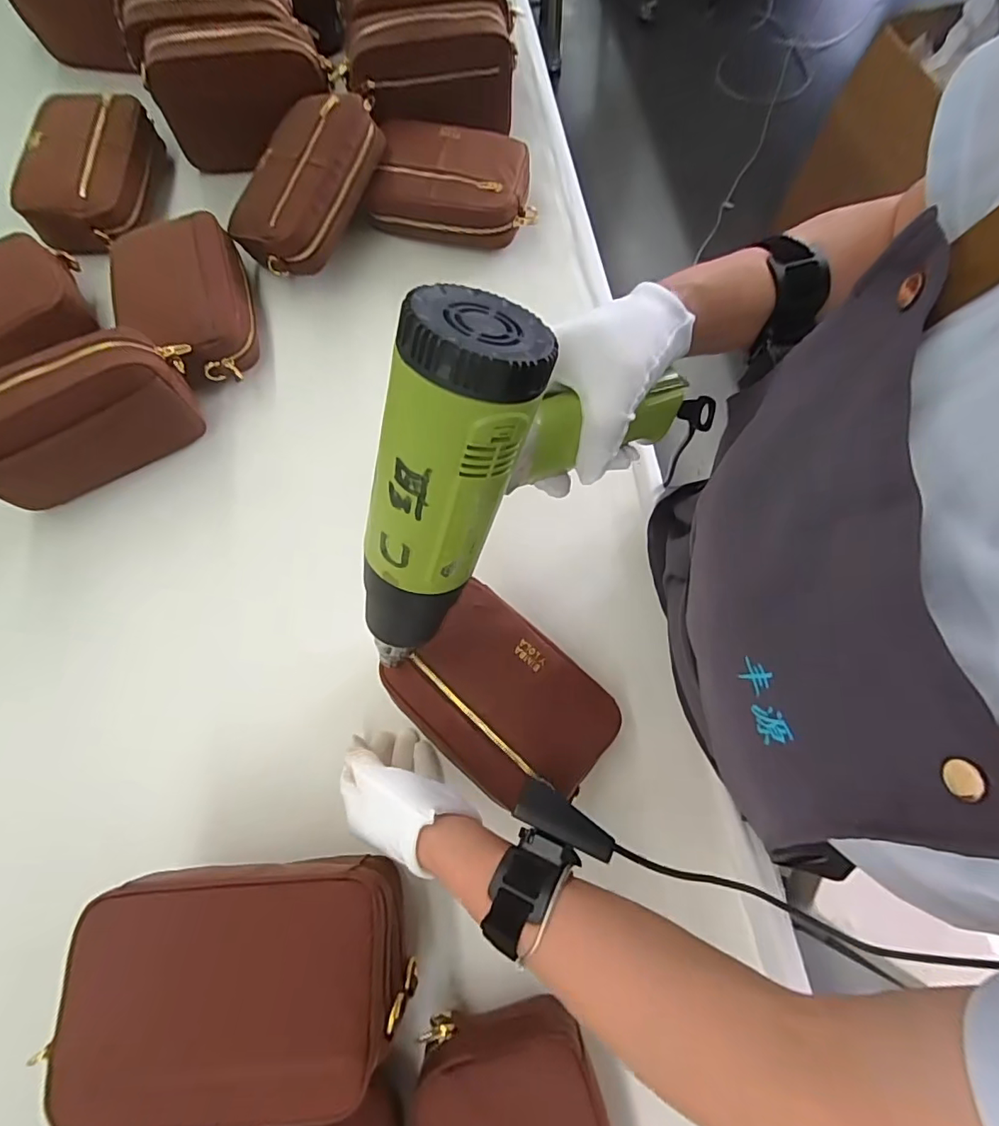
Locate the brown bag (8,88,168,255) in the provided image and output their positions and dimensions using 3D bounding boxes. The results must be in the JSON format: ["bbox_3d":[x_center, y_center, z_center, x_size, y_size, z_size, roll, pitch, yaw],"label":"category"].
[{"bbox_3d":[-0.469,-0.447,0.596,0.121,0.066,0.168,0,72,-1],"label":"brown bag"}]

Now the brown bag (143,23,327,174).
[{"bbox_3d":[-0.294,-0.538,0.607,0.194,0.121,0.050,-8,73,-3],"label":"brown bag"}]

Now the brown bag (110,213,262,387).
[{"bbox_3d":[-0.333,-0.278,0.554,0.122,0.082,0.182,-17,73,-6],"label":"brown bag"}]

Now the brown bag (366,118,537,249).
[{"bbox_3d":[-0.054,-0.449,0.628,0.190,0.078,0.106,10,73,3],"label":"brown bag"}]

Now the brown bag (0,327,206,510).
[{"bbox_3d":[-0.384,-0.136,0.491,0.205,0.124,0.063,-32,75,-10],"label":"brown bag"}]

